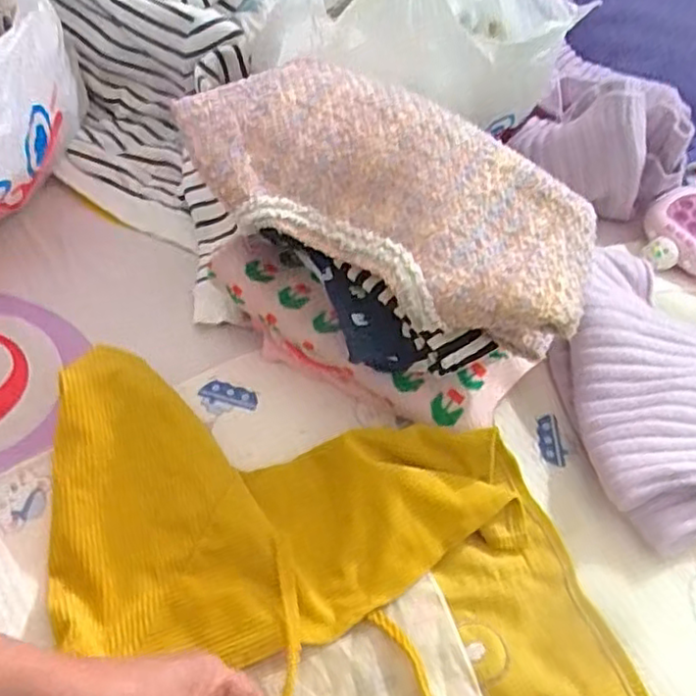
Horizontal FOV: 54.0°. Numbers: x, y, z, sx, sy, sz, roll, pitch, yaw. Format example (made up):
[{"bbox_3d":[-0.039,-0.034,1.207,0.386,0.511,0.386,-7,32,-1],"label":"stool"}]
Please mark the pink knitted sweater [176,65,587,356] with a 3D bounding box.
[{"bbox_3d":[0.024,-0.113,0.510,0.316,0.090,0.139,32,55,19],"label":"pink knitted sweater"}]

